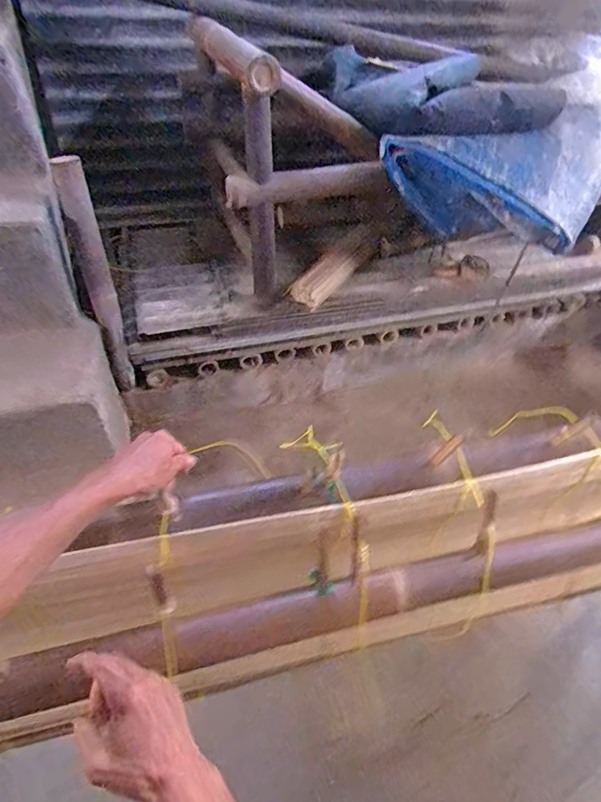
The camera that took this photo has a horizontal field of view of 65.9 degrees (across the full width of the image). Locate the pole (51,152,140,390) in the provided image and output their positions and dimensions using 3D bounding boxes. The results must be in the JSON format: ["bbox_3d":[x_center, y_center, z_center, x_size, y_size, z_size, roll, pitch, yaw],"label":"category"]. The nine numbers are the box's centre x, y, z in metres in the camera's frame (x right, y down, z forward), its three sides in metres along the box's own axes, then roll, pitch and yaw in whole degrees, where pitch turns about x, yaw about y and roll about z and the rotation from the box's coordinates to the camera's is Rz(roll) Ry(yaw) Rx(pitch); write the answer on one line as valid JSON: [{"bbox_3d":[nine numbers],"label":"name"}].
[{"bbox_3d":[-0.555,-0.307,1.302,0.069,0.658,0.064,-17,51,-20],"label":"pole"}]

